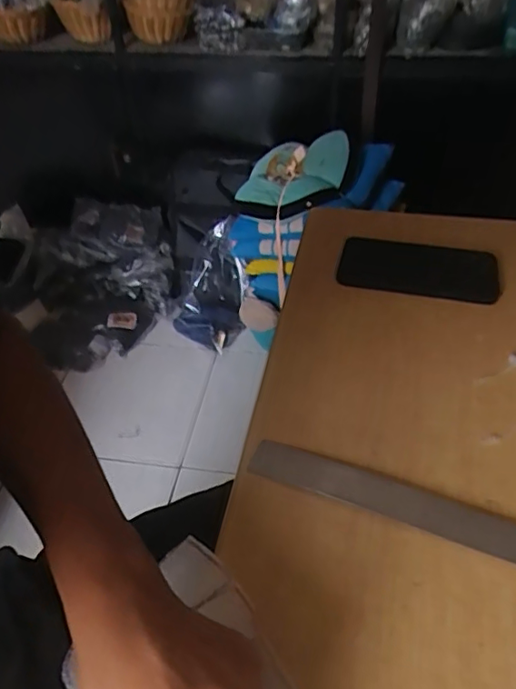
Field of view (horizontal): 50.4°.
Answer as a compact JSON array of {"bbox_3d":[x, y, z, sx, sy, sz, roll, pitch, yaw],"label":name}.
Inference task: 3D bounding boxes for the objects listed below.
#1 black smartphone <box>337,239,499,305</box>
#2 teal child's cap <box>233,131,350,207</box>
[{"bbox_3d":[0.162,-0.078,0.559,0.152,0.013,0.077,8,44,14],"label":"black smartphone"},{"bbox_3d":[0.080,-0.397,1.236,0.249,0.121,0.148,15,47,19],"label":"teal child's cap"}]

